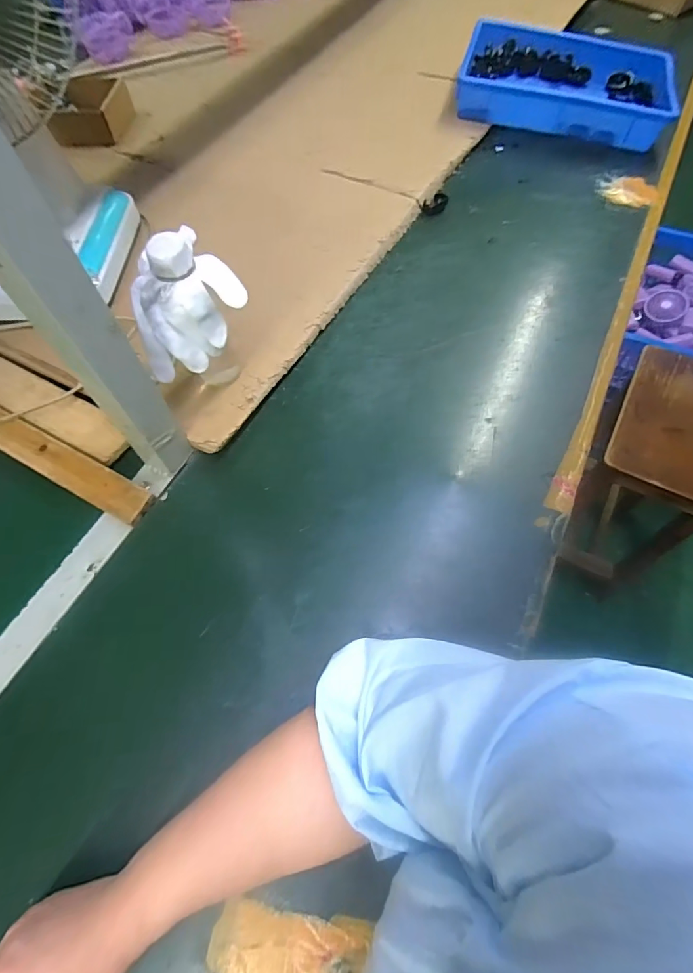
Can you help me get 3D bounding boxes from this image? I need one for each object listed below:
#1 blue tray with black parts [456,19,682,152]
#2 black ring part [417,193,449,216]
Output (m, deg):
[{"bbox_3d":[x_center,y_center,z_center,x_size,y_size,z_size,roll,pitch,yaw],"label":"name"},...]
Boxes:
[{"bbox_3d":[0.385,-0.718,0.787,0.351,0.060,0.226,14,65,7],"label":"blue tray with black parts"},{"bbox_3d":[0.139,-0.453,0.713,0.051,0.018,0.024,-30,67,-13],"label":"black ring part"}]

